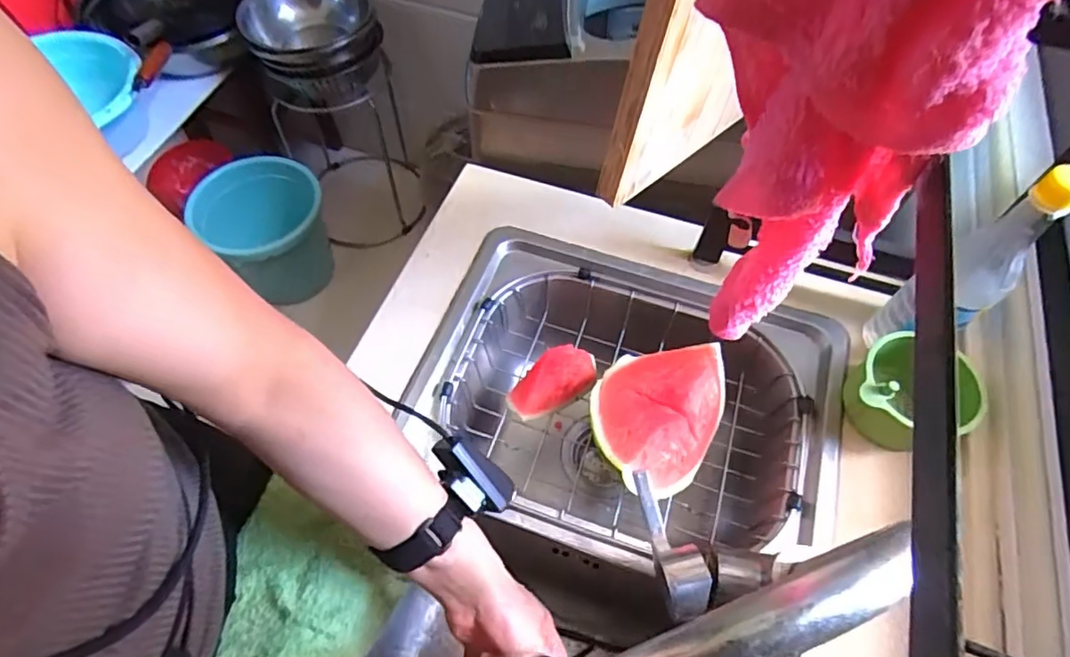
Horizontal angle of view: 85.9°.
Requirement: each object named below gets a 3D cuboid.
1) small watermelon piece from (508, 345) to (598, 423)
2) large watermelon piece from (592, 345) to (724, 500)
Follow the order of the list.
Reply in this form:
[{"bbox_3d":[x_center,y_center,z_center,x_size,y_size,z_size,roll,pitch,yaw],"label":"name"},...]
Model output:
[{"bbox_3d":[0.023,0.055,0.620,0.108,0.067,0.041,-22,62,-14],"label":"small watermelon piece"},{"bbox_3d":[0.128,0.085,0.567,0.138,0.074,0.150,0,58,-1],"label":"large watermelon piece"}]

